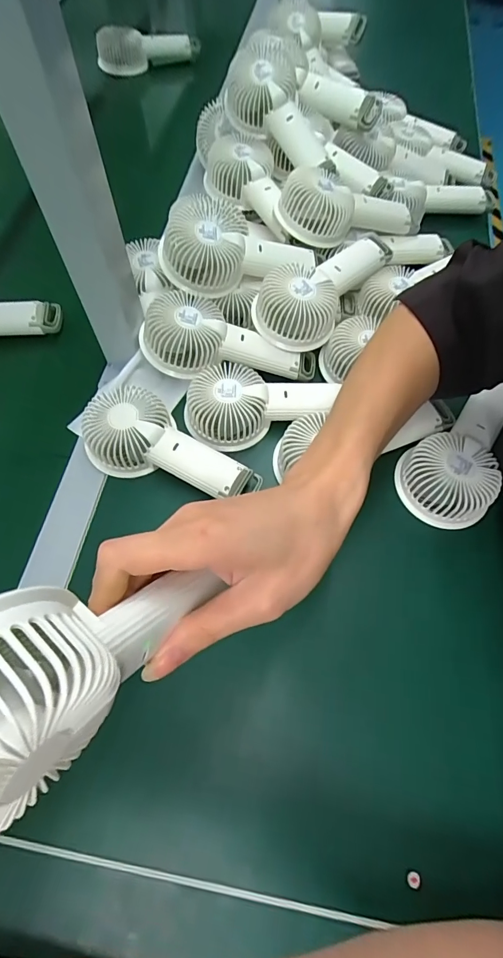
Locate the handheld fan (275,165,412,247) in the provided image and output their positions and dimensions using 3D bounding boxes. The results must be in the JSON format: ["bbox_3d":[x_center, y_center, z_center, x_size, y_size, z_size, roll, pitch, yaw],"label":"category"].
[{"bbox_3d":[0.116,-0.316,0.484,0.175,0.051,0.073,-9,65,-19],"label":"handheld fan"}]

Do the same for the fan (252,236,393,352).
[{"bbox_3d":[0.076,-0.215,0.448,0.085,0.039,0.175,37,69,15],"label":"fan"}]

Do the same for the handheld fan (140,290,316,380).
[{"bbox_3d":[-0.020,-0.144,0.438,0.181,0.042,0.079,9,64,-12],"label":"handheld fan"}]

